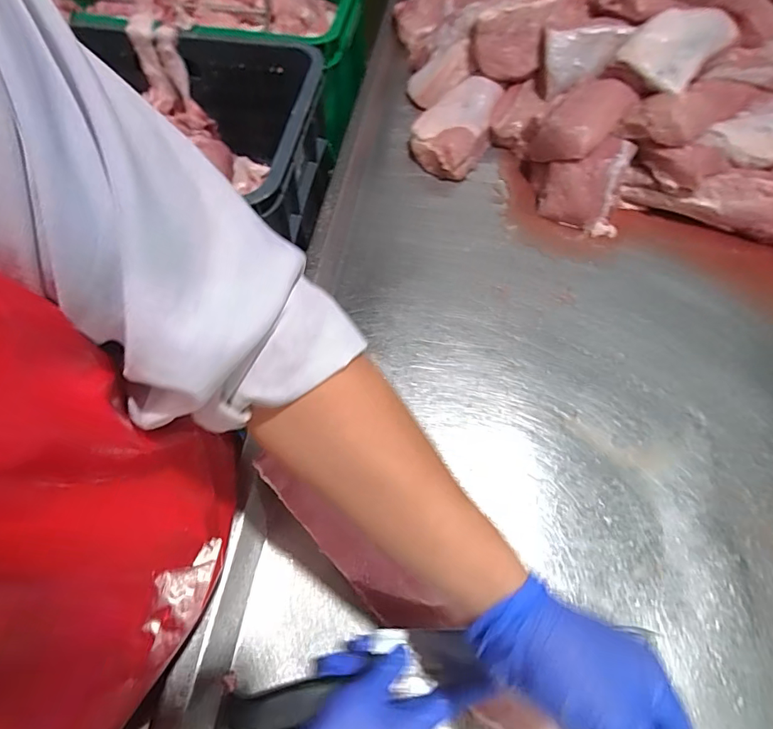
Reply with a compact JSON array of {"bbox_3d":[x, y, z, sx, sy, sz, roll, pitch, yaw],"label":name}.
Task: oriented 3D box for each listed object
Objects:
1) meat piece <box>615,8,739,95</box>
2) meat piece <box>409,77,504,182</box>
[{"bbox_3d":[0.478,-0.530,0.746,0.121,0.051,0.214,40,66,18],"label":"meat piece"},{"bbox_3d":[0.125,-0.441,0.850,0.137,0.068,0.230,15,59,5],"label":"meat piece"}]

